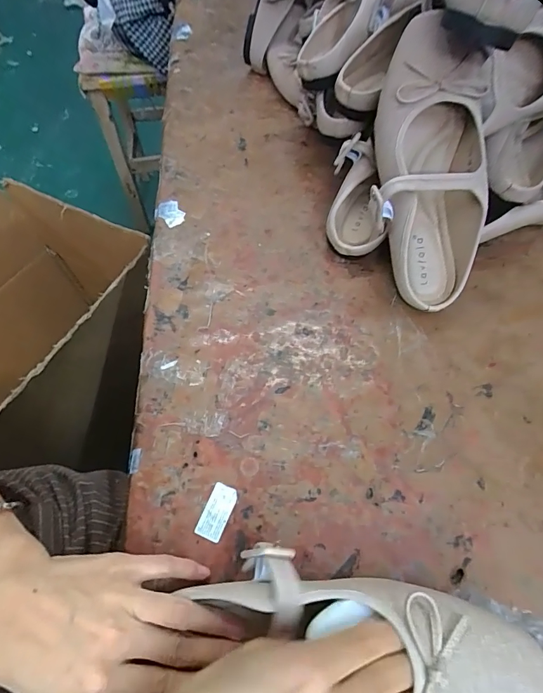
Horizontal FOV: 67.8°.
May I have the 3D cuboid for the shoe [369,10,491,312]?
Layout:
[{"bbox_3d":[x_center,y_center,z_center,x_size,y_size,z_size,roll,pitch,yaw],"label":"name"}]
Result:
[{"bbox_3d":[0.139,-0.155,0.361,0.097,0.065,0.235,-6,100,-1],"label":"shoe"}]

